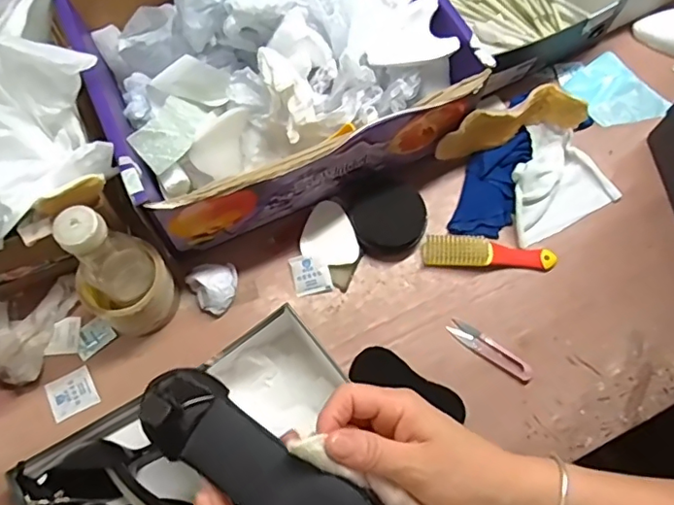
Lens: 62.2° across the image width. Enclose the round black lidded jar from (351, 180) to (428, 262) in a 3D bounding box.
[{"bbox_3d":[0.066,-0.038,0.684,0.089,0.037,0.084,1,68,-2],"label":"round black lidded jar"}]

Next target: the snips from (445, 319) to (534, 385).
[{"bbox_3d":[0.175,0.111,0.639,0.103,0.004,0.025,34,71,11],"label":"snips"}]

